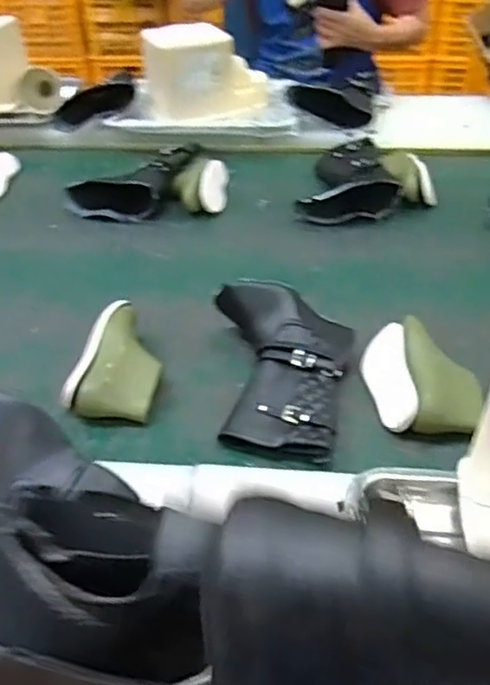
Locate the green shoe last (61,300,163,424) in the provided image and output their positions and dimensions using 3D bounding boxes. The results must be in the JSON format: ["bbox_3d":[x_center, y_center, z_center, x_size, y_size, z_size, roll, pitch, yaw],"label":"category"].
[{"bbox_3d":[-0.141,0.020,0.750,0.094,0.055,0.153,5,40,9],"label":"green shoe last"}]

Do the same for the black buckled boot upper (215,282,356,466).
[{"bbox_3d":[0.040,0.027,0.725,0.154,0.077,0.221,2,39,5],"label":"black buckled boot upper"}]

